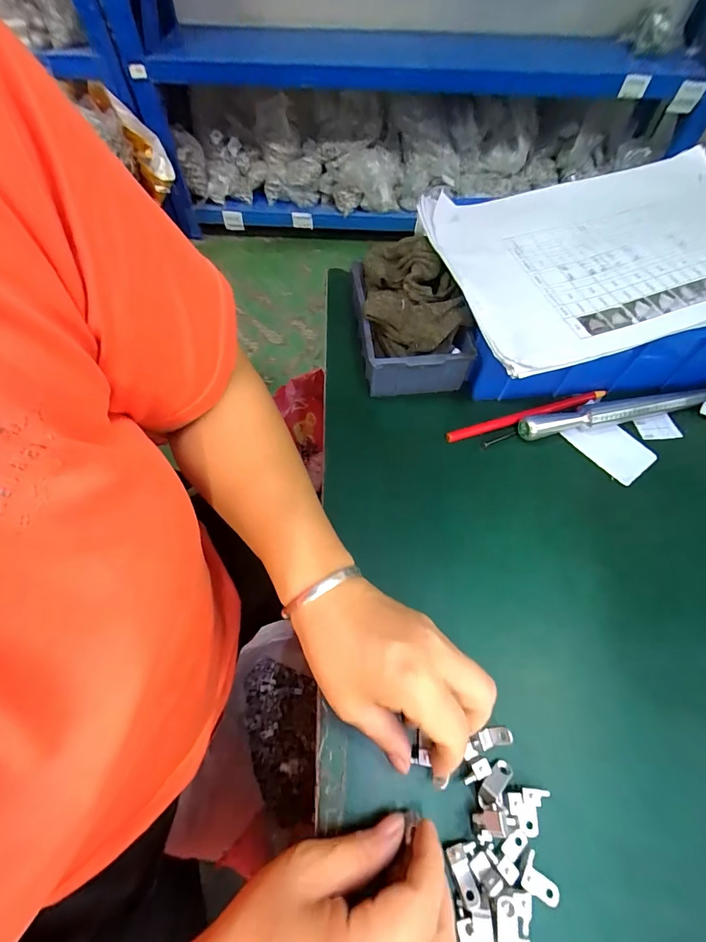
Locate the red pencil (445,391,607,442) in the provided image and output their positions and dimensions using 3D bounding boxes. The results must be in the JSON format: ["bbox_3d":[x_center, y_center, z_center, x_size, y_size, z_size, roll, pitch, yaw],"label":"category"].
[{"bbox_3d":[0.164,-0.052,0.364,0.163,0.011,0.011,-15,61,-10],"label":"red pencil"}]

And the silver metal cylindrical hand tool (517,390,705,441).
[{"bbox_3d":[0.243,-0.053,0.361,0.188,0.019,0.019,-10,60,-7],"label":"silver metal cylindrical hand tool"}]

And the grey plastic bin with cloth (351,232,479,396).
[{"bbox_3d":[0.053,-0.148,0.379,0.097,0.071,0.148,-4,60,-4],"label":"grey plastic bin with cloth"}]

